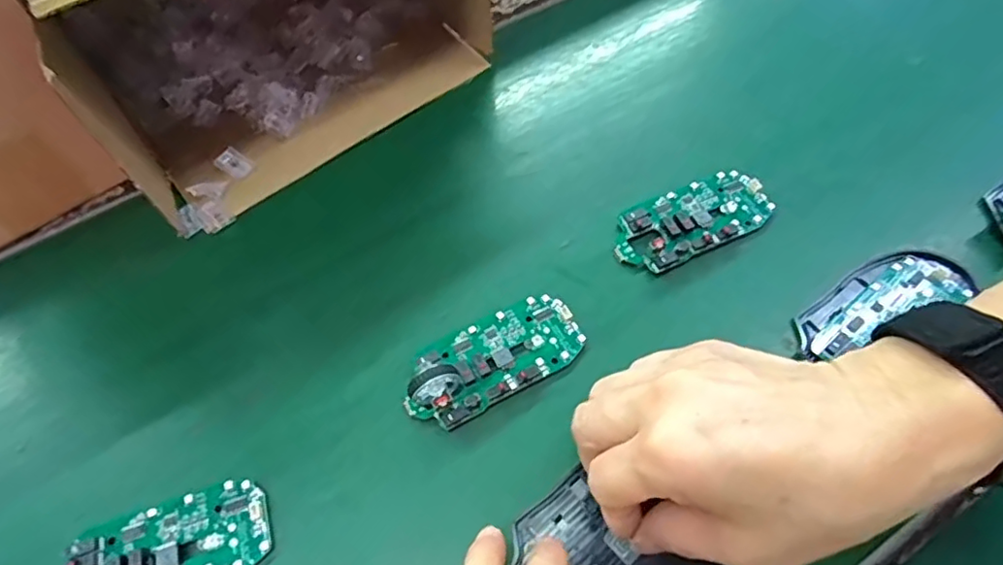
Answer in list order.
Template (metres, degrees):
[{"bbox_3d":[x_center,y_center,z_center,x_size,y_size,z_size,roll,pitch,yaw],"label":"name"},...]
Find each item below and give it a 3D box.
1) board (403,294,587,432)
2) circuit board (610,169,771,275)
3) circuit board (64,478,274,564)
[{"bbox_3d":[-0.005,0.038,0.307,0.096,0.026,0.046,-28,64,-13],"label":"board"},{"bbox_3d":[0.112,-0.038,0.348,0.096,0.015,0.046,-24,63,-11],"label":"circuit board"},{"bbox_3d":[-0.157,0.124,0.271,0.096,0.007,0.046,-19,62,-9],"label":"circuit board"}]

